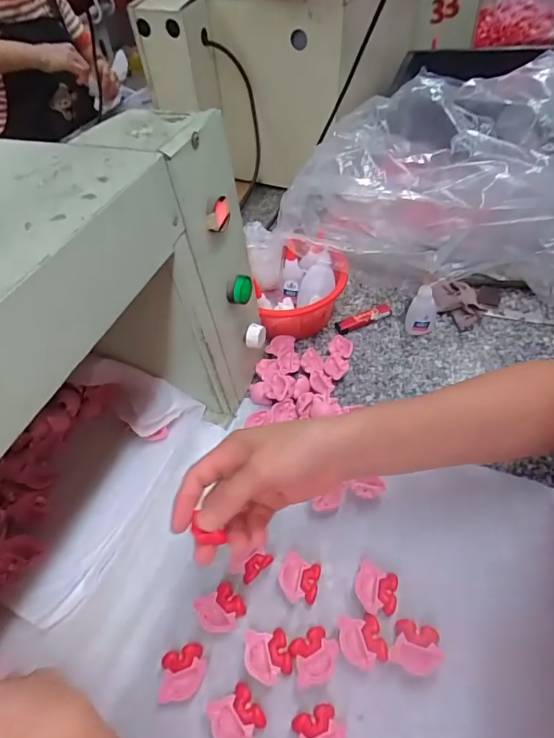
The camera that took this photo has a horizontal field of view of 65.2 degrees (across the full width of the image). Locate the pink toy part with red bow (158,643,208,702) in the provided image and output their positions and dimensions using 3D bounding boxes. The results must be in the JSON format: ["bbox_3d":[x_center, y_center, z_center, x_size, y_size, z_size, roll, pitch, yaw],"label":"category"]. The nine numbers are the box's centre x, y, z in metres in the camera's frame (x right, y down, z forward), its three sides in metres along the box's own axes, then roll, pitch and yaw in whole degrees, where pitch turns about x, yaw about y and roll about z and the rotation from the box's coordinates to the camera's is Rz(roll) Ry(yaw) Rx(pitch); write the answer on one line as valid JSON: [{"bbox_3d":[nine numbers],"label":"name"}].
[{"bbox_3d":[-0.071,0.231,0.331,0.033,0.006,0.034,-10,49,-2],"label":"pink toy part with red bow"}]

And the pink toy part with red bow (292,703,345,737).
[{"bbox_3d":[0.029,0.254,0.298,0.034,0.019,0.033,-11,49,-3],"label":"pink toy part with red bow"}]

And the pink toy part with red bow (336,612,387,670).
[{"bbox_3d":[0.065,0.210,0.334,0.032,0.014,0.034,-14,49,-5],"label":"pink toy part with red bow"}]

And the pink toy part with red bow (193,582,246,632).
[{"bbox_3d":[-0.046,0.198,0.357,0.034,0.009,0.033,-34,54,-20],"label":"pink toy part with red bow"}]

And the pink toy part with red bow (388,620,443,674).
[{"bbox_3d":[0.104,0.210,0.325,0.036,0.015,0.031,8,51,13],"label":"pink toy part with red bow"}]

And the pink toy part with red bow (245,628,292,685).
[{"bbox_3d":[-0.007,0.221,0.333,0.034,0.014,0.034,-10,49,-2],"label":"pink toy part with red bow"}]

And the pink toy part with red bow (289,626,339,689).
[{"bbox_3d":[0.029,0.220,0.332,0.036,0.015,0.034,-16,50,-7],"label":"pink toy part with red bow"}]

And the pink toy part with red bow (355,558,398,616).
[{"bbox_3d":[0.081,0.179,0.355,0.032,0.008,0.037,7,51,13],"label":"pink toy part with red bow"}]

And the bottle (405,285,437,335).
[{"bbox_3d":[0.176,-0.069,0.522,0.033,0.070,0.016,13,50,15],"label":"bottle"}]

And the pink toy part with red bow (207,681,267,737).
[{"bbox_3d":[-0.029,0.250,0.311,0.034,0.011,0.036,-3,49,4],"label":"pink toy part with red bow"}]

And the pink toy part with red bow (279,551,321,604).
[{"bbox_3d":[0.019,0.177,0.368,0.034,0.010,0.037,7,51,13],"label":"pink toy part with red bow"}]

